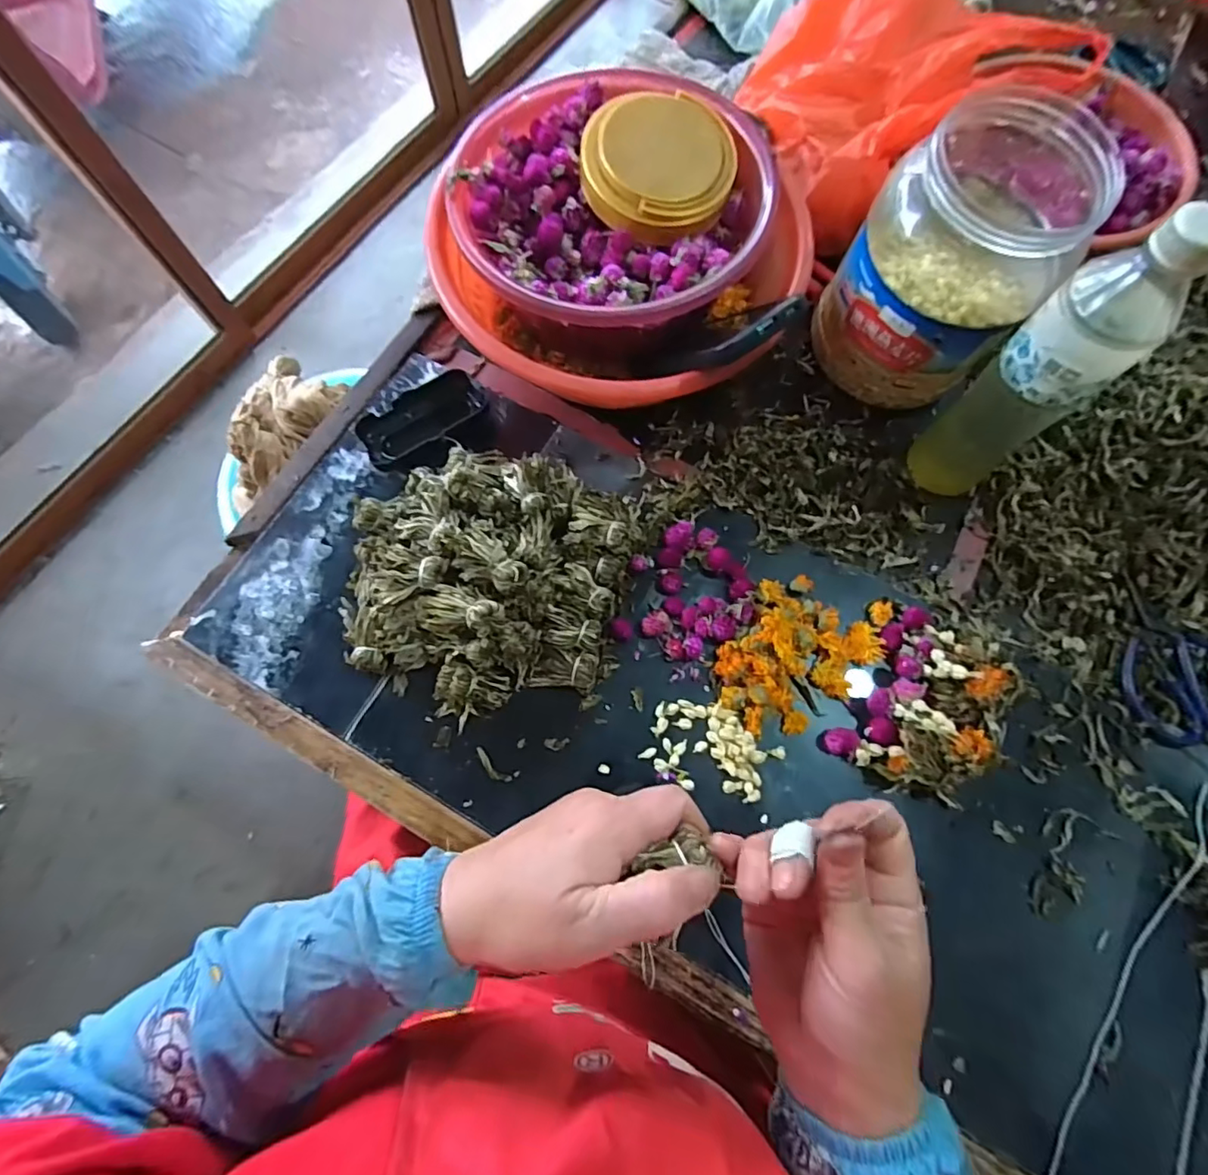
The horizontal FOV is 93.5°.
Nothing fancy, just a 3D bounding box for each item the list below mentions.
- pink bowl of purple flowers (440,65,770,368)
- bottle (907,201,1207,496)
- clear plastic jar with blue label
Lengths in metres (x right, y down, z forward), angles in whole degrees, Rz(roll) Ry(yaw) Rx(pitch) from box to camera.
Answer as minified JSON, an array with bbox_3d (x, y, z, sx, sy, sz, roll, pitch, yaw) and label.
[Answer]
[{"bbox_3d":[0.008,-0.293,0.472,0.245,0.106,0.233,3,71,2],"label":"pink bowl of purple flowers"},{"bbox_3d":[0.302,-0.146,0.388,0.078,0.224,0.063,-38,75,-11],"label":"bottle"},{"bbox_3d":[0.265,-0.252,0.448,0.133,0.177,0.146,0,71,1],"label":"clear plastic jar with blue label"}]

